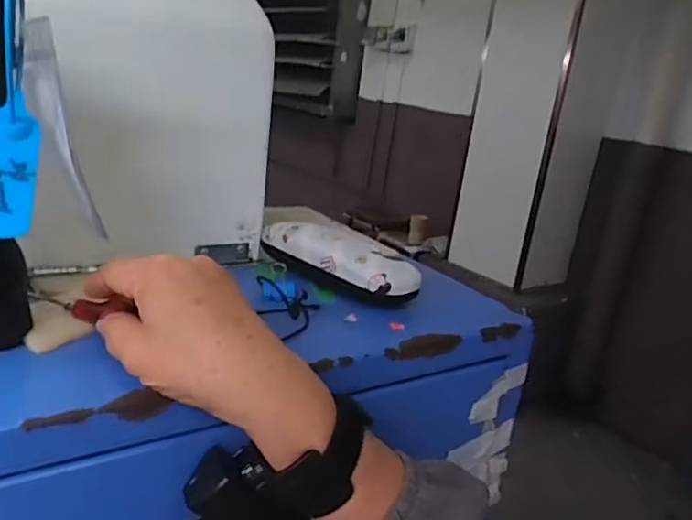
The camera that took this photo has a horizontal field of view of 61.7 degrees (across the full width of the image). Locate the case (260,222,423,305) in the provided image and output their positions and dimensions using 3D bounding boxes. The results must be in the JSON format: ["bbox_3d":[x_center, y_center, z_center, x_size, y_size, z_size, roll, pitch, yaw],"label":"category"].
[{"bbox_3d":[-0.005,-0.002,0.492,0.150,0.036,0.056,21,22,38],"label":"case"}]

